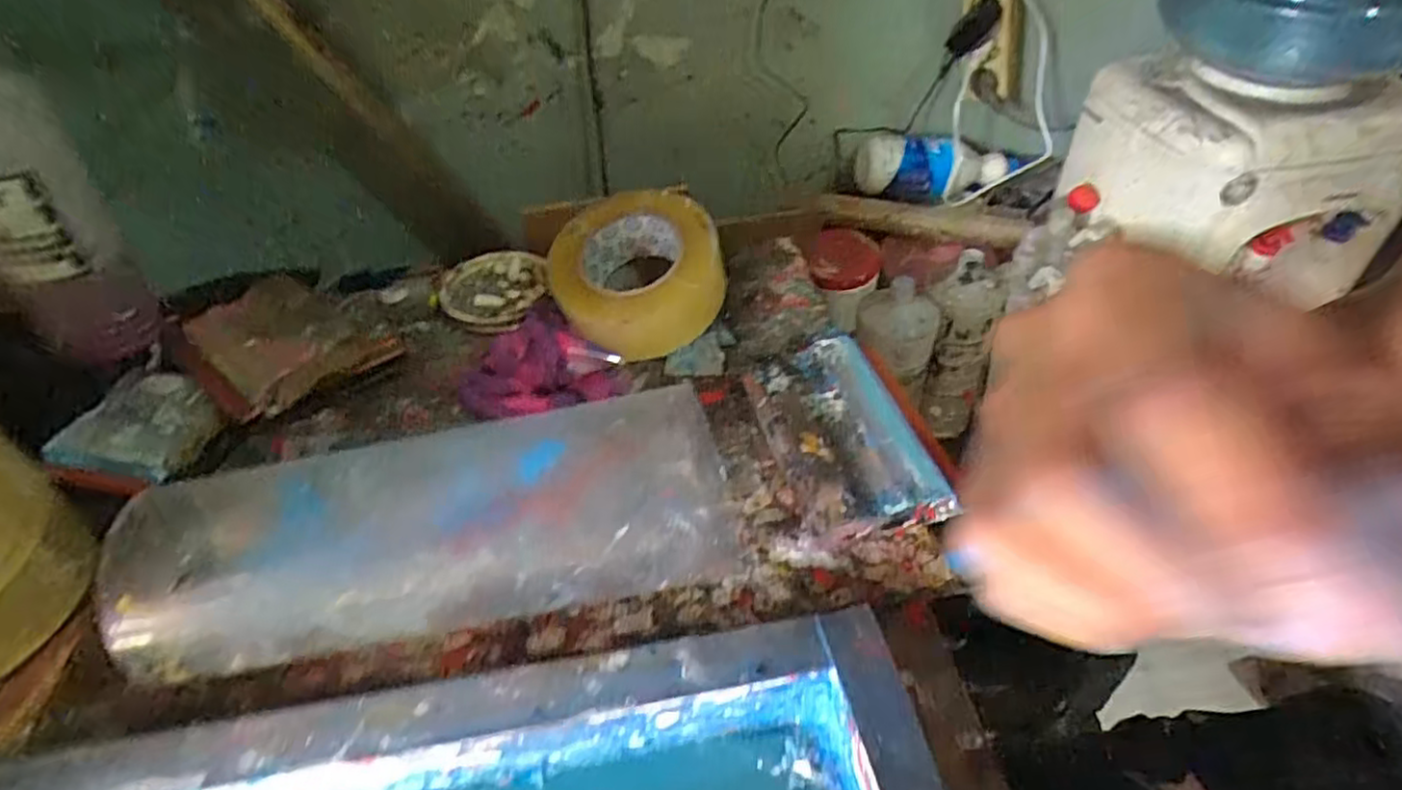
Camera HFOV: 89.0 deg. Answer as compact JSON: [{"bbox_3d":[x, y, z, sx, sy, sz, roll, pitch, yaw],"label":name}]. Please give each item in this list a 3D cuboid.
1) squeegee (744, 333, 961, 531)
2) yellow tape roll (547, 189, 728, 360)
[{"bbox_3d":[0.093,0.029,0.482,0.093,0.039,0.154,-11,44,-10],"label":"squeegee"},{"bbox_3d":[-0.047,-0.102,0.561,0.125,0.077,0.122,-1,43,1],"label":"yellow tape roll"}]

